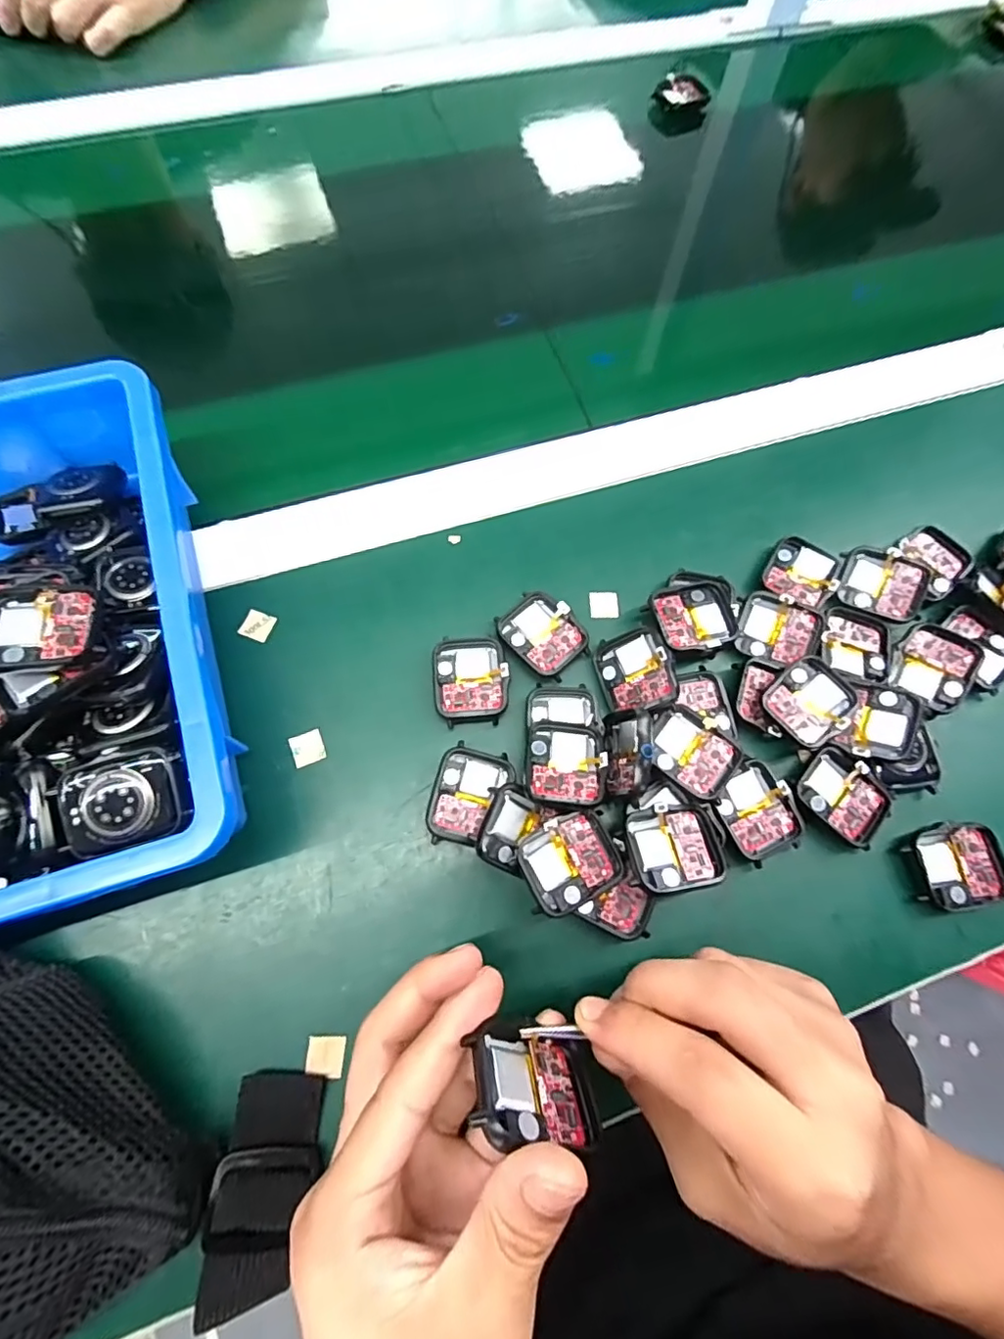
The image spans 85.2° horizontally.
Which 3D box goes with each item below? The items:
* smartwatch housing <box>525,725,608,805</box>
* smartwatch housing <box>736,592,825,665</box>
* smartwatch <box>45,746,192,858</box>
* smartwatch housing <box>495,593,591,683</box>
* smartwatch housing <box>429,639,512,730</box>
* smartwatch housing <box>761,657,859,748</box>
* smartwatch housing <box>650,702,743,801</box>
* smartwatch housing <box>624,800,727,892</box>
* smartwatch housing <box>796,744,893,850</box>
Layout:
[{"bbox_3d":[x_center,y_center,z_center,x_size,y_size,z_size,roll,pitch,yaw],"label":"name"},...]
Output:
[{"bbox_3d":[0.030,0.046,0.263,0.037,0.014,0.039,3,67,2],"label":"smartwatch housing"},{"bbox_3d":[0.151,-0.021,0.294,0.041,0.009,0.034,16,70,4],"label":"smartwatch housing"},{"bbox_3d":[-0.146,0.050,0.209,0.042,0.009,0.035,-16,86,-10],"label":"smartwatch"},{"bbox_3d":[0.022,-0.019,0.294,0.037,0.009,0.044,-41,76,-15],"label":"smartwatch housing"},{"bbox_3d":[-0.016,0.005,0.284,0.038,0.007,0.044,-4,70,-3],"label":"smartwatch housing"},{"bbox_3d":[0.157,0.016,0.279,0.043,0.011,0.037,-39,76,-14],"label":"smartwatch housing"},{"bbox_3d":[0.092,0.040,0.267,0.042,0.010,0.033,36,73,10],"label":"smartwatch housing"},{"bbox_3d":[0.079,0.081,0.249,0.042,0.008,0.036,-8,71,-5],"label":"smartwatch housing"},{"bbox_3d":[0.171,0.063,0.273,0.035,0.012,0.043,-43,77,-15],"label":"smartwatch housing"}]

